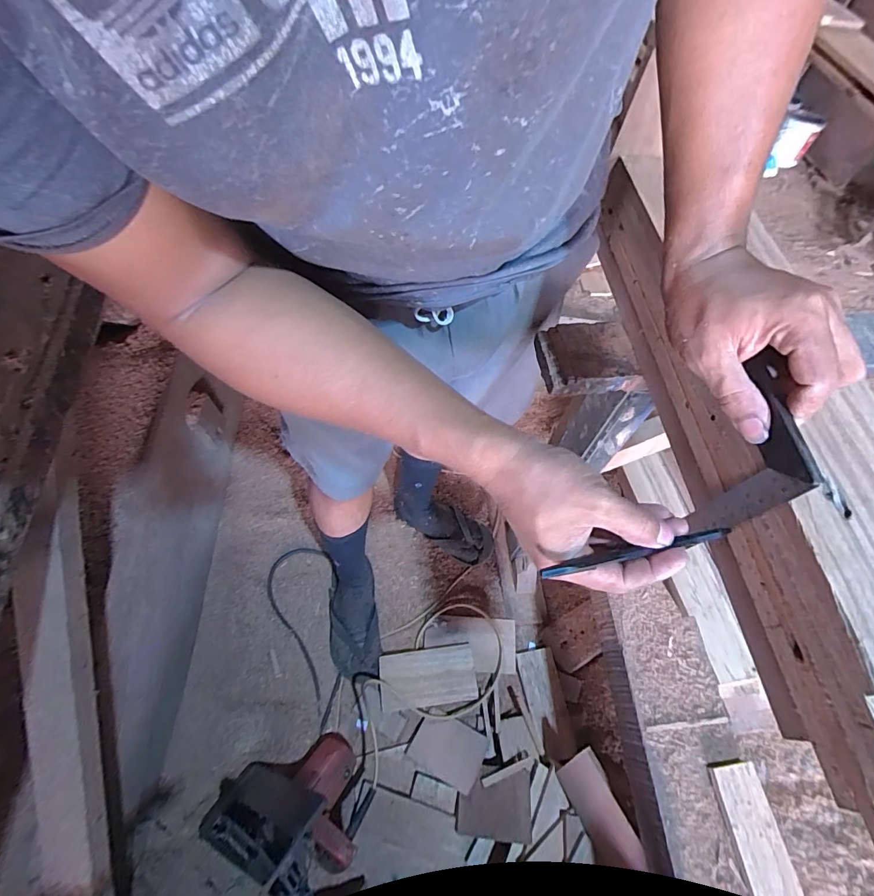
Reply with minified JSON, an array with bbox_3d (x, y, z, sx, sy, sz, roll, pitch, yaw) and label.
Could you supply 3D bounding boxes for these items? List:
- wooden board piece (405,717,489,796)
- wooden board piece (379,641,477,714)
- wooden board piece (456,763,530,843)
[{"bbox_3d":[0.022,0.596,0.876,0.136,0.006,0.106,17,52,26],"label":"wooden board piece"},{"bbox_3d":[-0.021,0.492,0.951,0.202,0.018,0.109,-5,61,-7],"label":"wooden board piece"},{"bbox_3d":[0.103,0.646,0.806,0.130,0.008,0.102,-3,41,8],"label":"wooden board piece"}]

